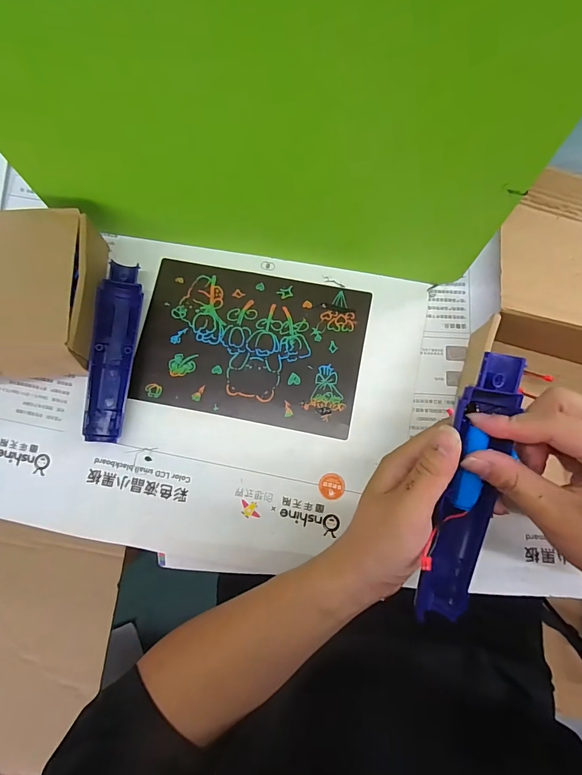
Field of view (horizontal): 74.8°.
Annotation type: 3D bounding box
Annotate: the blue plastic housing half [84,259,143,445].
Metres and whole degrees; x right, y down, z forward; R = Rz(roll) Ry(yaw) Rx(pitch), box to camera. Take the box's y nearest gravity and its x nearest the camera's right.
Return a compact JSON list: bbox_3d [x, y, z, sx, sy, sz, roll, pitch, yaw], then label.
[{"bbox_3d":[-0.164,-0.033,0.353,0.035,0.021,0.164,5,82,2],"label":"blue plastic housing half"}]

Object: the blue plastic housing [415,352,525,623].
[{"bbox_3d":[0.109,0.064,0.238,0.035,0.023,0.169,7,101,2],"label":"blue plastic housing"}]

